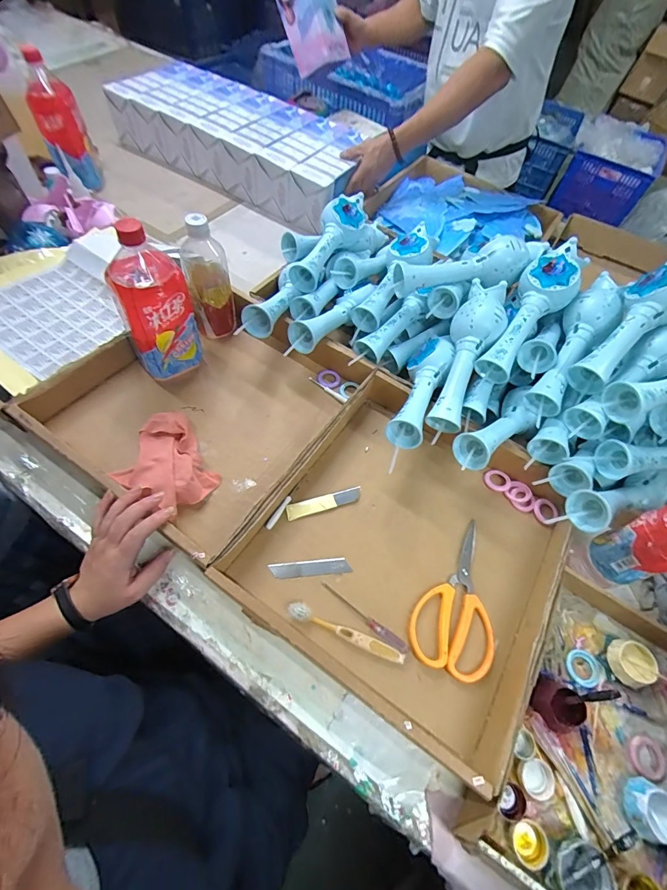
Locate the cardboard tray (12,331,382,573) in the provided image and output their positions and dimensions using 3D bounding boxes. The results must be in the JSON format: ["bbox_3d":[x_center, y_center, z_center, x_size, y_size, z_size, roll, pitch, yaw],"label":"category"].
[{"bbox_3d":[-0.175,-0.065,0.556,0.338,0.078,0.361,30,64,13],"label":"cardboard tray"}]

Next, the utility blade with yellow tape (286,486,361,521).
[{"bbox_3d":[-0.012,0.079,0.518,0.103,0.004,0.021,-14,62,-14],"label":"utility blade with yellow tape"}]

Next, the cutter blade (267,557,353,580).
[{"bbox_3d":[-0.029,0.154,0.474,0.099,0.004,0.019,-3,60,-8],"label":"cutter blade"}]

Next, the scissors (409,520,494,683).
[{"bbox_3d":[0.167,0.193,0.463,0.096,0.013,0.181,38,63,16],"label":"scissors"}]

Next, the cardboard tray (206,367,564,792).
[{"bbox_3d":[0.107,0.110,0.481,0.353,0.051,0.381,32,64,14],"label":"cardboard tray"}]

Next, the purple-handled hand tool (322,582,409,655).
[{"bbox_3d":[0.035,0.201,0.445,0.119,0.008,0.012,36,62,15],"label":"purple-handled hand tool"}]

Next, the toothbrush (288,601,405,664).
[{"bbox_3d":[0.014,0.212,0.432,0.137,0.013,0.019,21,60,7],"label":"toothbrush"}]

